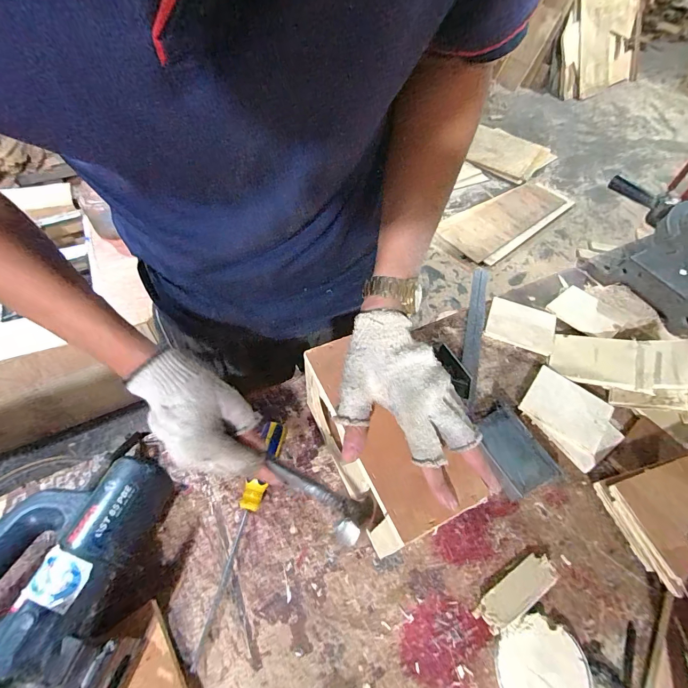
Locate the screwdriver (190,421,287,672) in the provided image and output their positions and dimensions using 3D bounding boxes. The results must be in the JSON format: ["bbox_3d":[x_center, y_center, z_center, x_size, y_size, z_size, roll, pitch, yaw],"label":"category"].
[{"bbox_3d":[-0.113,0.200,0.393,0.024,0.033,0.237,13,62,7],"label":"screwdriver"}]

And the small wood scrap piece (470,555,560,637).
[{"bbox_3d":[0.177,0.253,0.363,0.093,0.009,0.032,-27,40,-19],"label":"small wood scrap piece"}]

